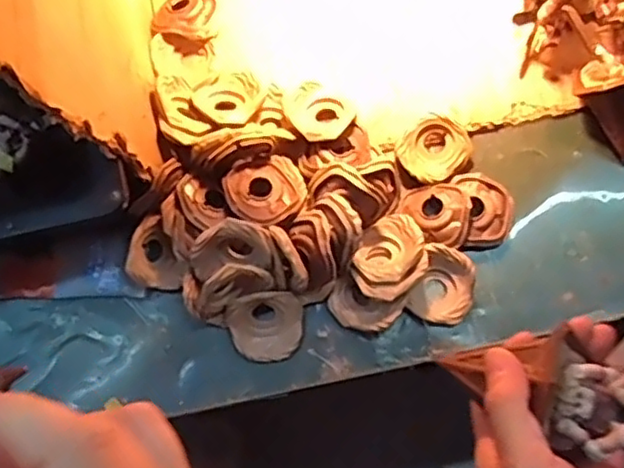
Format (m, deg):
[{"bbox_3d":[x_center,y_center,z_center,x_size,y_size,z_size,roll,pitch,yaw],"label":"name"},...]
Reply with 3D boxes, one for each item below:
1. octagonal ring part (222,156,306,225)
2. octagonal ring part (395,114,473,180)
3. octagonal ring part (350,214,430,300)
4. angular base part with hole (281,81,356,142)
[{"bbox_3d":[-0.031,-0.031,0.449,0.053,0.009,0.048,-25,80,-4],"label":"octagonal ring part"},{"bbox_3d":[0.088,-0.060,0.478,0.045,0.011,0.048,41,82,8],"label":"octagonal ring part"},{"bbox_3d":[0.053,0.016,0.454,0.057,0.025,0.048,-43,82,-7],"label":"octagonal ring part"},{"bbox_3d":[0.005,-0.088,0.474,0.048,0.007,0.046,6,59,-10],"label":"angular base part with hole"}]

